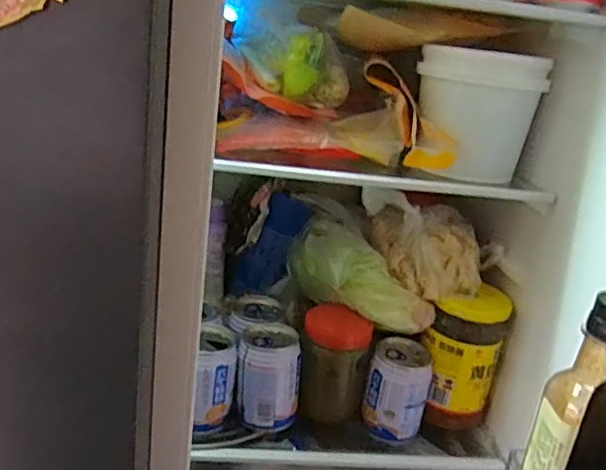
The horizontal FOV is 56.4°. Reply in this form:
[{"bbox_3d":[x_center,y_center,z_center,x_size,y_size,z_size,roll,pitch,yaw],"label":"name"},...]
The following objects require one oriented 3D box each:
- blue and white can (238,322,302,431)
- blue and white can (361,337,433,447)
[{"bbox_3d":[-0.035,0.144,0.583,0.065,0.088,0.062,6,19,-2],"label":"blue and white can"},{"bbox_3d":[0.098,0.164,0.590,0.061,0.092,0.057,6,19,-2],"label":"blue and white can"}]

